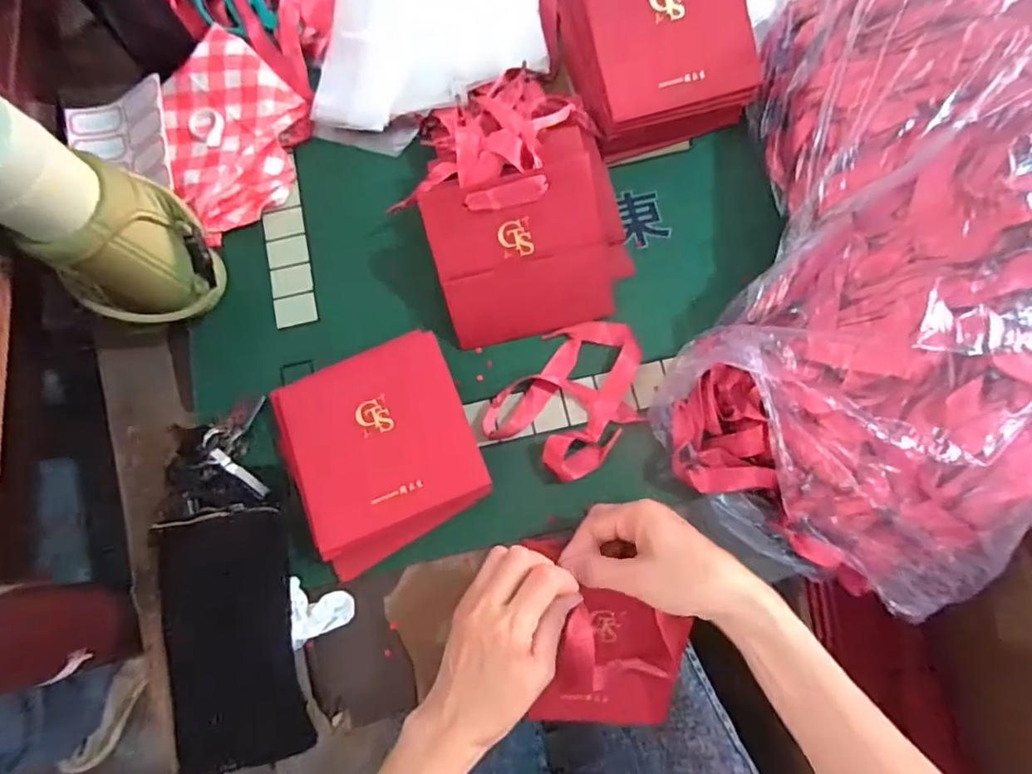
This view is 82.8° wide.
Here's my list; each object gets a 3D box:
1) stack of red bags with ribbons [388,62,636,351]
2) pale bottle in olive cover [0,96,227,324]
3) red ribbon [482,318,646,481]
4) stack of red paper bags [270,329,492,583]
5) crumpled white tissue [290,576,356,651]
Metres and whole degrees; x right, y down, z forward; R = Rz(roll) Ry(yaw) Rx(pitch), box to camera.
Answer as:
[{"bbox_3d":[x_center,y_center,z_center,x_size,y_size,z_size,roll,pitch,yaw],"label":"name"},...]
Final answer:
[{"bbox_3d":[0.000,-0.174,0.507,0.166,0.089,0.239,-15,76,-2],"label":"stack of red bags with ribbons"},{"bbox_3d":[-0.308,-0.113,0.443,0.079,0.218,0.105,30,77,9],"label":"pale bottle in olive cover"},{"bbox_3d":[0.053,0.003,0.504,0.104,0.023,0.143,34,79,9],"label":"red ribbon"},{"bbox_3d":[-0.112,0.053,0.481,0.152,0.037,0.167,-22,76,-4],"label":"stack of red paper bags"},{"bbox_3d":[-0.157,0.179,0.475,0.044,0.020,0.051,-9,76,-1],"label":"crumpled white tissue"}]

